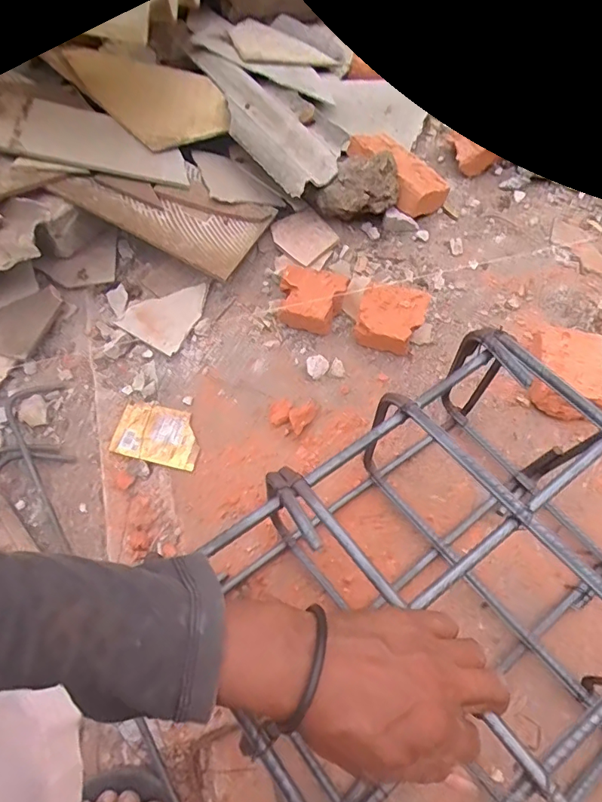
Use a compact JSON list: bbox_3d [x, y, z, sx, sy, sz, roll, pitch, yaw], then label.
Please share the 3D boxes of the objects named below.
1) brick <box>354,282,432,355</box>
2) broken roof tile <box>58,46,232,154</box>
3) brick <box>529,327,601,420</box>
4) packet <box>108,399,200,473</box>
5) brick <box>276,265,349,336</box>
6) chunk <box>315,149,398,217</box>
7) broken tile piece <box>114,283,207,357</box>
[{"bbox_3d":[0.118,-0.106,0.646,0.085,0.056,0.083,17,65,8],"label":"brick"},{"bbox_3d":[-0.234,-0.495,0.775,0.179,0.008,0.284,-29,68,-22],"label":"broken roof tile"},{"bbox_3d":[0.336,-0.035,0.615,0.084,0.047,0.116,8,64,4],"label":"brick"},{"bbox_3d":[-0.175,0.042,0.601,0.105,0.006,0.071,12,63,3],"label":"packet"},{"bbox_3d":[0.012,-0.136,0.661,0.088,0.052,0.094,12,65,6],"label":"brick"},{"bbox_3d":[0.085,-0.309,0.722,0.118,0.091,0.062,1,62,1],"label":"chunk"},{"bbox_3d":[-0.184,-0.125,0.667,0.094,0.019,0.113,25,65,13],"label":"broken tile piece"}]

